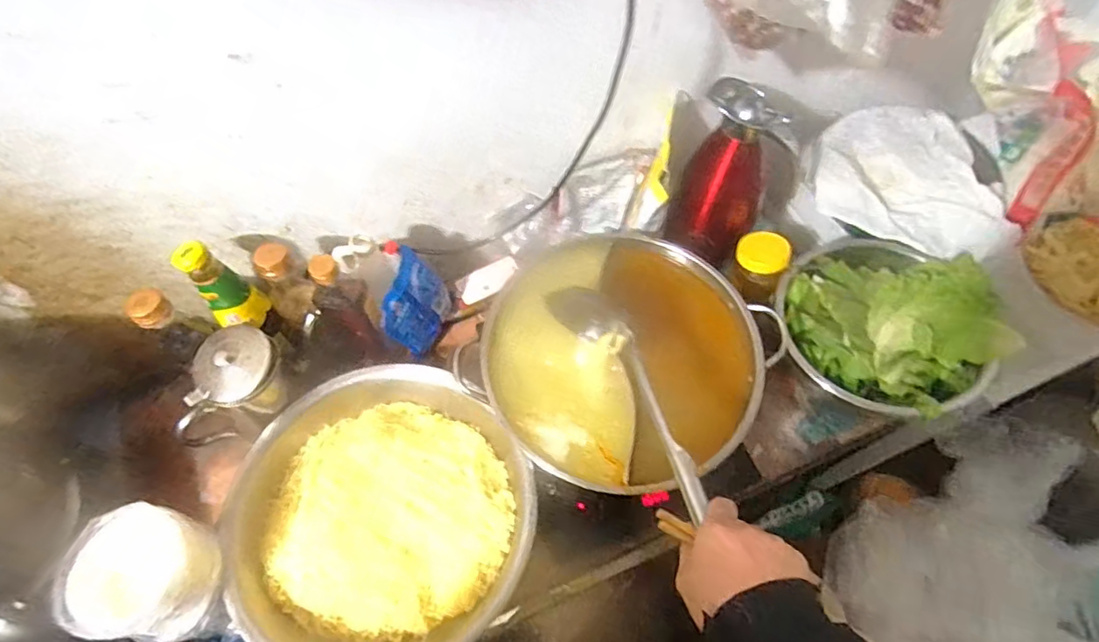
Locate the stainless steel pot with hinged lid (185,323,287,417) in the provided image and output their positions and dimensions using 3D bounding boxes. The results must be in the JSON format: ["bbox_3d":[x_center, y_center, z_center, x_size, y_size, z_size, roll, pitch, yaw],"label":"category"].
[{"bbox_3d":[-0.380,0.064,0.691,0.097,0.083,0.104,3,60,1],"label":"stainless steel pot with hinged lid"}]

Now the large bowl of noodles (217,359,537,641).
[{"bbox_3d":[-0.203,0.231,0.669,0.355,0.093,0.343,0,60,-1],"label":"large bowl of noodles"}]

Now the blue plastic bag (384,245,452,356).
[{"bbox_3d":[-0.190,-0.019,0.798,0.048,0.146,0.122,13,61,7],"label":"blue plastic bag"}]

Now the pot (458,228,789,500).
[{"bbox_3d":[0.090,0.065,0.743,0.329,0.136,0.324,0,60,-1],"label":"pot"}]

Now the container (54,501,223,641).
[{"bbox_3d":[-0.422,0.265,0.579,0.125,0.090,0.124,16,61,8],"label":"container"}]

